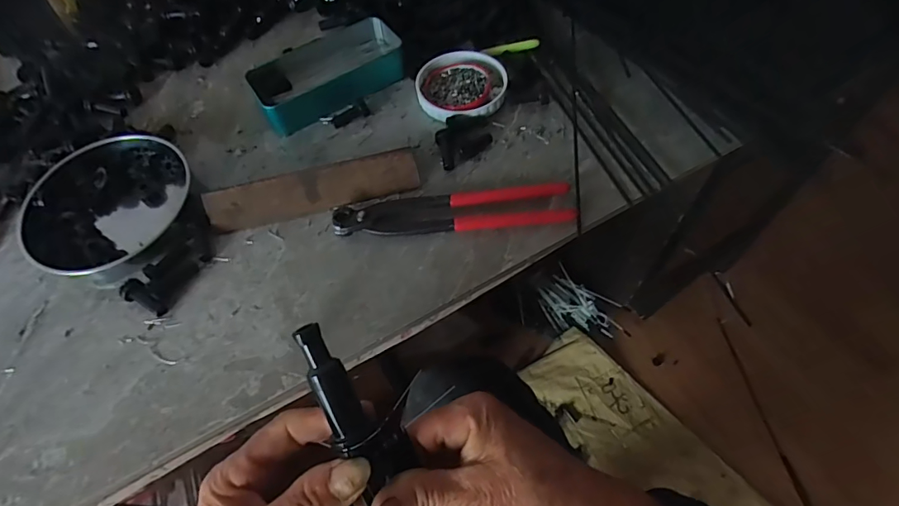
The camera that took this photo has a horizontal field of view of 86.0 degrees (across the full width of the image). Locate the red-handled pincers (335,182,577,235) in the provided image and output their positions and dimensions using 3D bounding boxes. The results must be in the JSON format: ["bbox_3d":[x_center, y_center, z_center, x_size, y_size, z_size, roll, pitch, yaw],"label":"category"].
[{"bbox_3d":[0.003,-0.037,0.403,0.193,0.014,0.043,-6,59,0],"label":"red-handled pincers"}]

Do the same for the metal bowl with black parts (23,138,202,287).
[{"bbox_3d":[-0.289,-0.039,0.418,0.132,0.027,0.144,-2,59,3],"label":"metal bowl with black parts"}]

